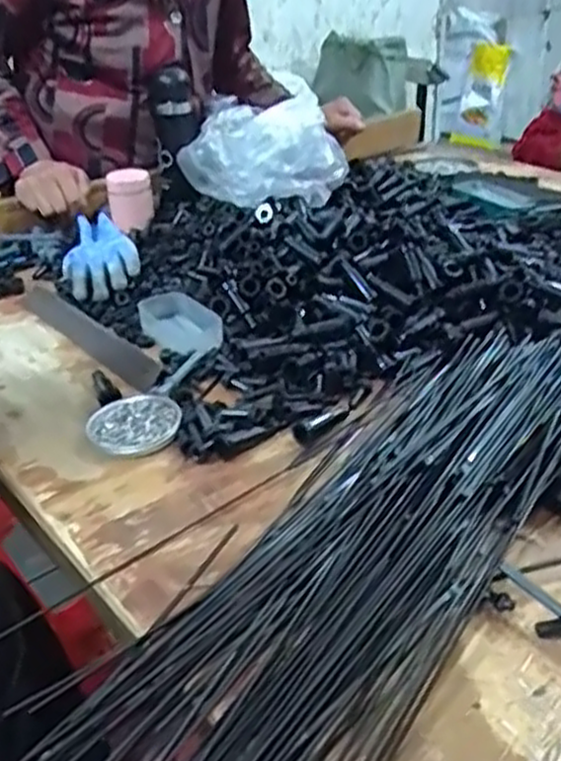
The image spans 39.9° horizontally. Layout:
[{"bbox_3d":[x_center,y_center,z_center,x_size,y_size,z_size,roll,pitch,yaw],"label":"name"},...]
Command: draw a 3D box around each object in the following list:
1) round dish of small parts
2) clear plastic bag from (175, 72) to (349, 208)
[{"bbox_3d":[-0.143,0.043,0.761,0.089,0.016,0.088,-2,30,1],"label":"round dish of small parts"},{"bbox_3d":[-0.031,-0.363,1.188,0.209,0.168,0.204,-26,38,-35],"label":"clear plastic bag"}]

